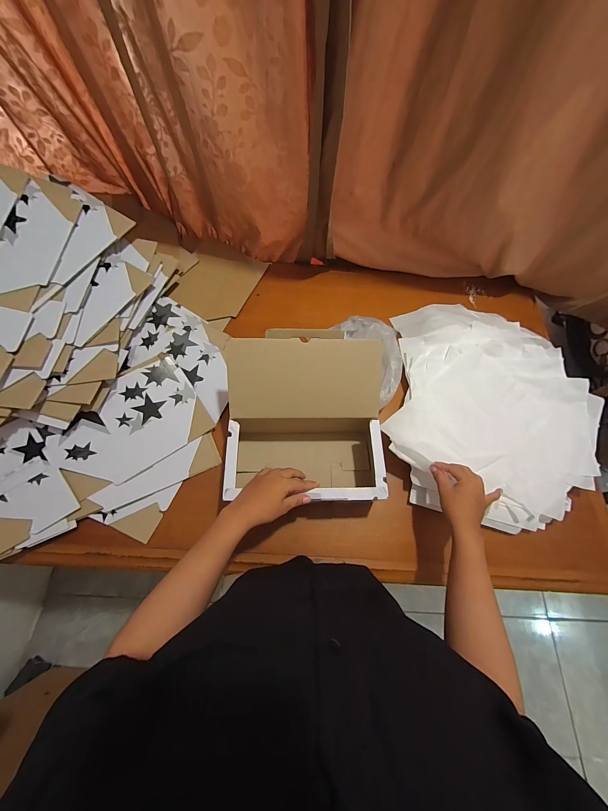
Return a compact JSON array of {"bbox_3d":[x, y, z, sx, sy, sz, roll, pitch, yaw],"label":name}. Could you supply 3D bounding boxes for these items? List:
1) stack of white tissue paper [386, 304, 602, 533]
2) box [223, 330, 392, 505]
[{"bbox_3d":[0.409,-0.011,0.629,0.416,0.059,0.507,15,67,3],"label":"stack of white tissue paper"},{"bbox_3d":[0.000,0.035,0.544,0.273,0.202,0.271,0,67,-3],"label":"box"}]

